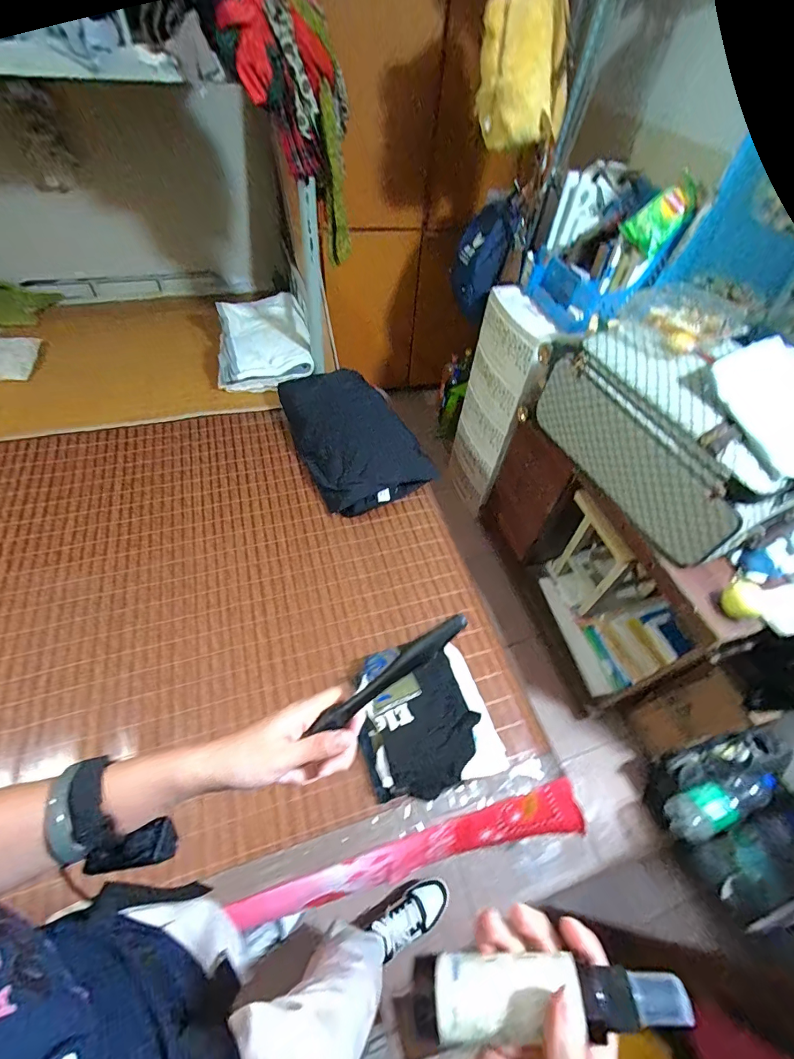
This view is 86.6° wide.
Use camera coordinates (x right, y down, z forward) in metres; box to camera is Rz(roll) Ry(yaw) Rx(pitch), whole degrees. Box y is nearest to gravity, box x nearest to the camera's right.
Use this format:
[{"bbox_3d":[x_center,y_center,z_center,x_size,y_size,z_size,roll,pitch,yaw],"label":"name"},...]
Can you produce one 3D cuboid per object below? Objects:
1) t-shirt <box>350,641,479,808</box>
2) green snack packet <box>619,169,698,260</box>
[{"bbox_3d":[0.040,0.414,0.940,0.251,0.064,0.316,-20,68,-7],"label":"t-shirt"},{"bbox_3d":[0.634,-0.738,1.001,0.109,0.152,0.032,57,35,-2],"label":"green snack packet"}]

